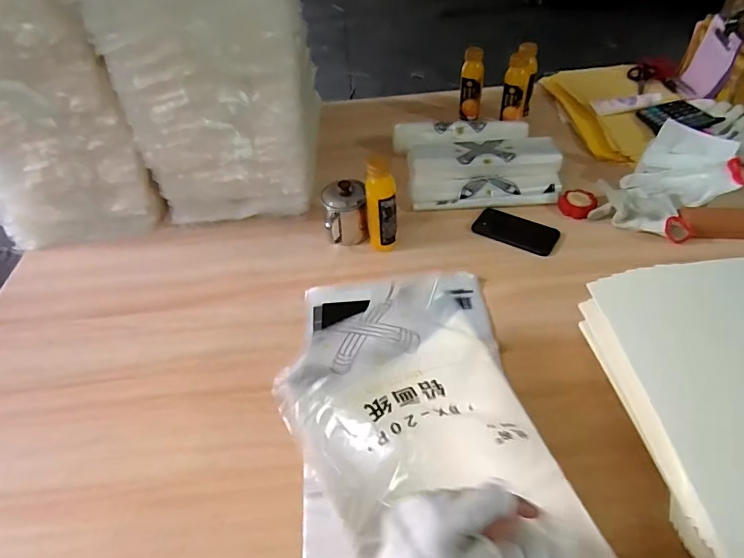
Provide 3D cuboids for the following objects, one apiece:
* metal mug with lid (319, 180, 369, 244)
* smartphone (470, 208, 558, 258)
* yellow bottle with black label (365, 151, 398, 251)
[{"bbox_3d":[-0.054,-0.123,0.868,0.076,0.105,0.072,-13,47,-7],"label":"metal mug with lid"},{"bbox_3d":[0.270,-0.090,0.882,0.150,0.013,0.073,23,53,25],"label":"smartphone"},{"bbox_3d":[0.017,-0.128,0.814,0.050,0.176,0.051,-4,46,1],"label":"yellow bottle with black label"}]

